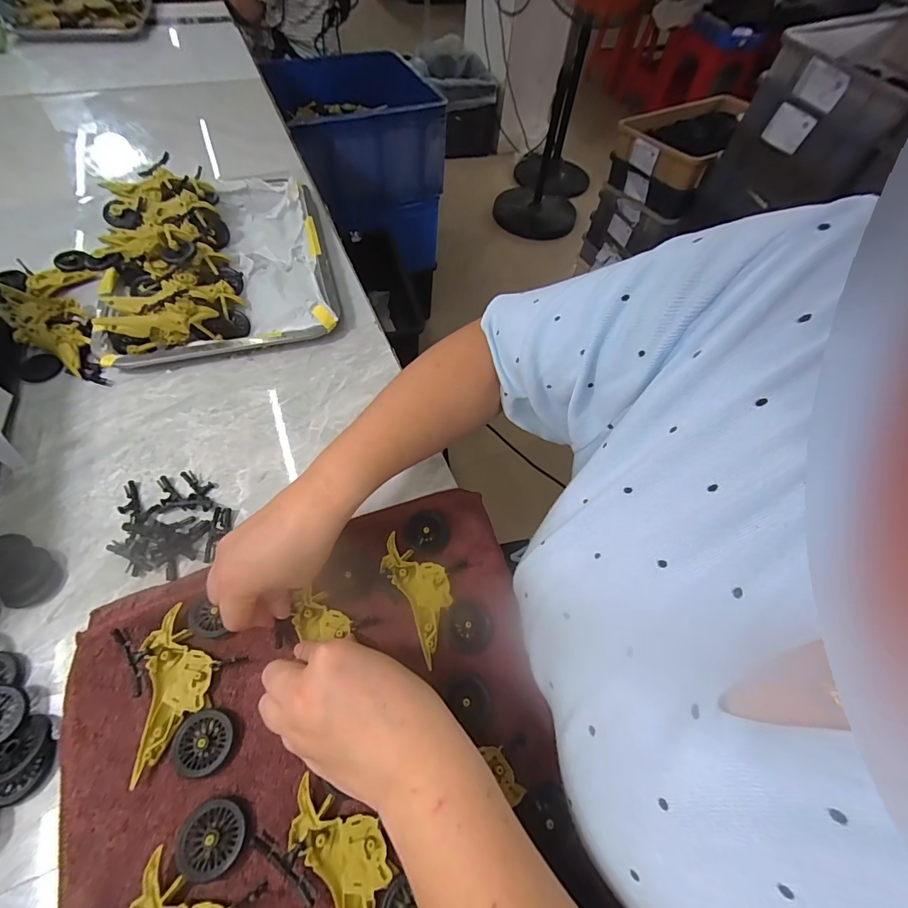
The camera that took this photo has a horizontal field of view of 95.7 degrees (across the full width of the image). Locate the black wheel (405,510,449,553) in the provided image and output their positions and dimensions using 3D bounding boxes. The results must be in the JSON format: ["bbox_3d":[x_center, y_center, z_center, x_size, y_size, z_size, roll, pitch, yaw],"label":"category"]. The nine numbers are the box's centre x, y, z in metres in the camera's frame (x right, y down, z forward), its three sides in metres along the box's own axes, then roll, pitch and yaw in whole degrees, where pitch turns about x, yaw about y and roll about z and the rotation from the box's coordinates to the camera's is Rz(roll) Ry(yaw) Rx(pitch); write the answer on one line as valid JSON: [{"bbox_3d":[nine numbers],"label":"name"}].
[{"bbox_3d":[-0.023,0.067,0.358,0.037,0.008,0.033,7,58,3],"label":"black wheel"}]

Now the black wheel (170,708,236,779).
[{"bbox_3d":[-0.169,0.195,0.277,0.037,0.007,0.036,1,58,-1],"label":"black wheel"}]

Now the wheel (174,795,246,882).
[{"bbox_3d":[-0.148,0.235,0.251,0.038,0.008,0.035,1,58,-1],"label":"wheel"}]

